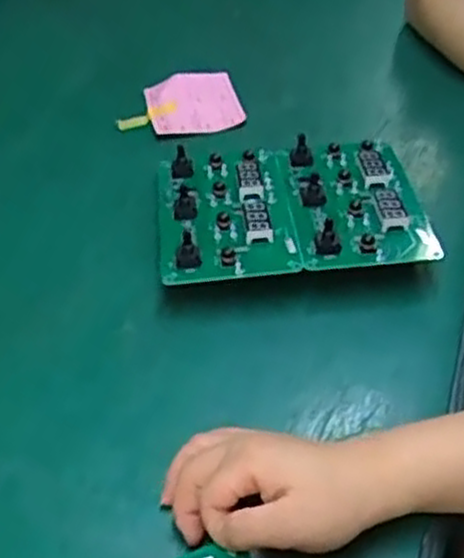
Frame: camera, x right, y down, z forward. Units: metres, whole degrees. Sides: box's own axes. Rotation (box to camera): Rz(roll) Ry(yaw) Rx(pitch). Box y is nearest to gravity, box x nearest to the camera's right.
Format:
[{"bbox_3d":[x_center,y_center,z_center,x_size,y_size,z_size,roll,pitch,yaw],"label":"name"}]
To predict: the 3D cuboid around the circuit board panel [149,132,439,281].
[{"bbox_3d":[0.043,-0.058,0.622,0.200,0.035,0.163,-6,49,-3],"label":"circuit board panel"}]

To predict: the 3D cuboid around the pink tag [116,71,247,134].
[{"bbox_3d":[-0.048,-0.160,0.734,0.110,0.013,0.082,-11,49,-7],"label":"pink tag"}]

